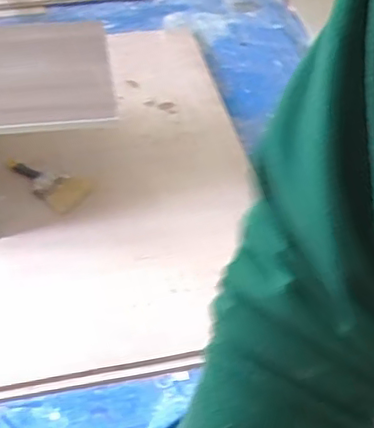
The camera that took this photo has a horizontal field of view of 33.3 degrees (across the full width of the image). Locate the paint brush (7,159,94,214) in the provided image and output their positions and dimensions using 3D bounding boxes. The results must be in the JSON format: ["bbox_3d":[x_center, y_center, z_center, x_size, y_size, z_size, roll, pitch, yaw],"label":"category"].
[{"bbox_3d":[-0.357,-0.084,1.570,0.233,0.026,0.110,27,51,20],"label":"paint brush"}]

